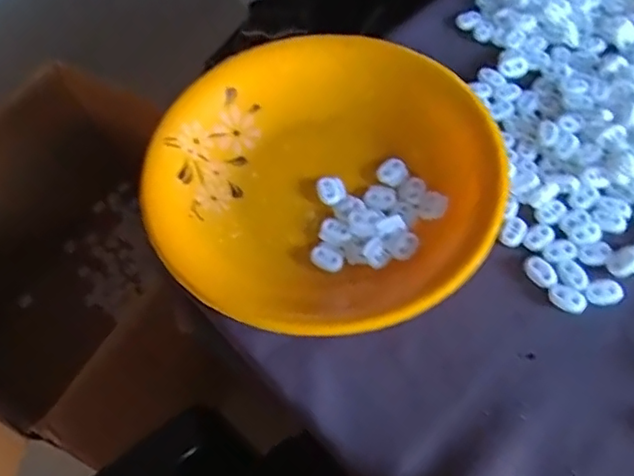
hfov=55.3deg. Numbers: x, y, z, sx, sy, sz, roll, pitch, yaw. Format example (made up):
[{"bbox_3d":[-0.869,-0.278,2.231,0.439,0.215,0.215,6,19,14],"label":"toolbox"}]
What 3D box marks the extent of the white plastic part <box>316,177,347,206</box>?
[{"bbox_3d":[0.011,-0.034,0.439,0.021,0.007,0.022,-1,60,2],"label":"white plastic part"}]

